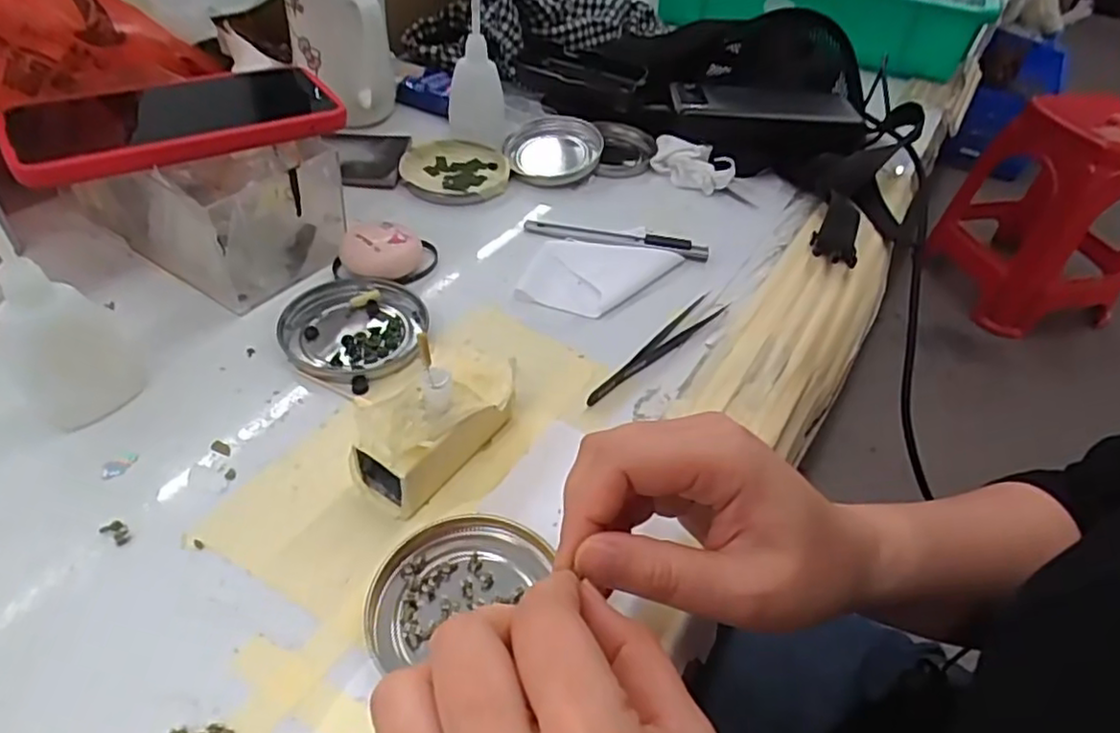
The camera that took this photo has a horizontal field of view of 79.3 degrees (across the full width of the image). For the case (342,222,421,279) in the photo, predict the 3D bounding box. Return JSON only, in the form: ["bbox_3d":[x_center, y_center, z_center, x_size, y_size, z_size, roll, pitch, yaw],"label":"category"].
[{"bbox_3d":[-0.110,-0.071,0.417,0.048,0.023,0.035,-7,46,-14],"label":"case"}]

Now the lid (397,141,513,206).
[{"bbox_3d":[-0.079,-0.150,0.511,0.078,0.009,0.082,4,45,-3],"label":"lid"}]

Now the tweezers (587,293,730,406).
[{"bbox_3d":[0.059,-0.011,0.389,0.017,0.009,0.125,32,50,23],"label":"tweezers"}]

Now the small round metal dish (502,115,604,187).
[{"bbox_3d":[-0.007,-0.172,0.533,0.078,0.019,0.081,4,45,-3],"label":"small round metal dish"}]

